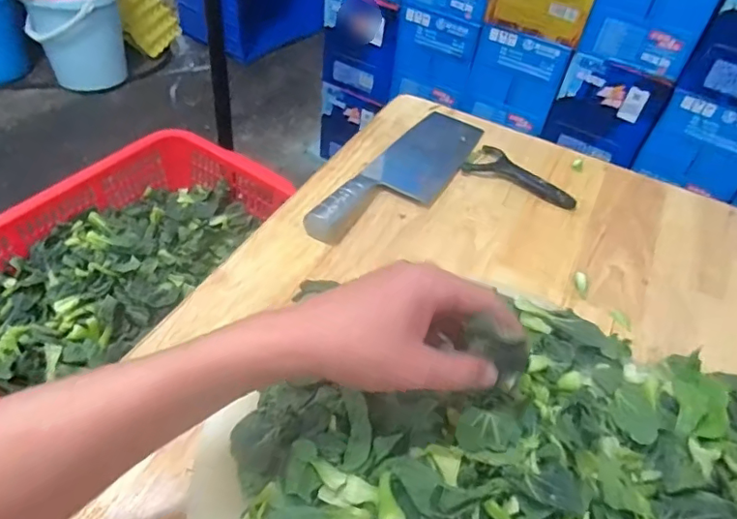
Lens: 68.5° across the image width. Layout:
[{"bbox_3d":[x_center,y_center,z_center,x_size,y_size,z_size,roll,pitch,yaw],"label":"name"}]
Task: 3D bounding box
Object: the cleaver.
[{"bbox_3d":[0.050,-0.110,0.661,0.092,0.027,0.310,26,49,18],"label":"cleaver"}]

